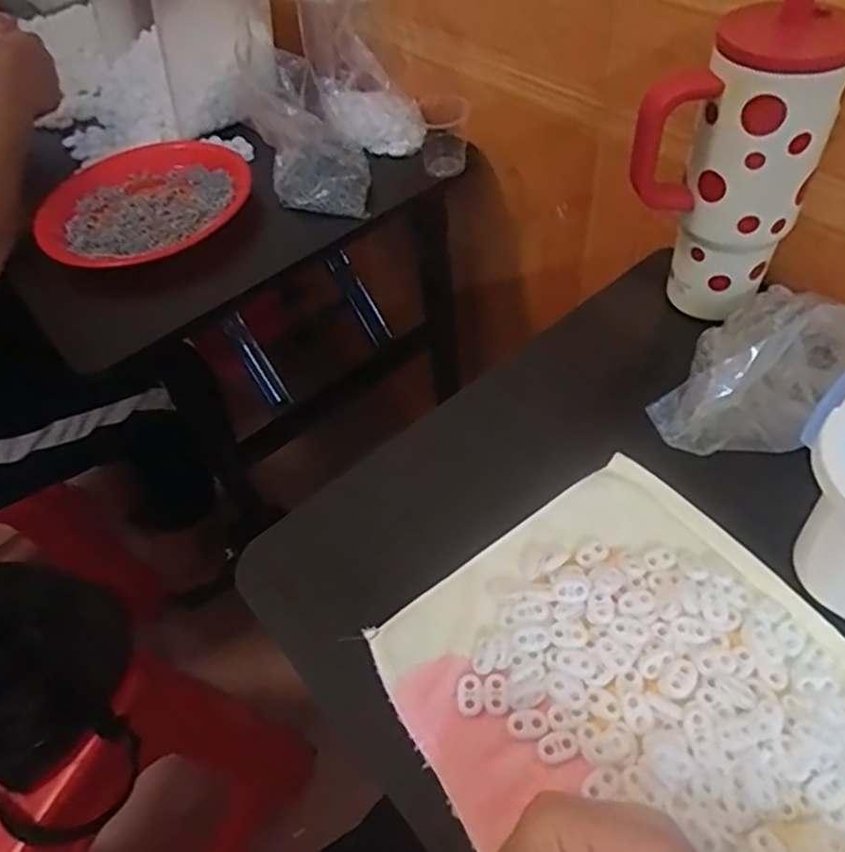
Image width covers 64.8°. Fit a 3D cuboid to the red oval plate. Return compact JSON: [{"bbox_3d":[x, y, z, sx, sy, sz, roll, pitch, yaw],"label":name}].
[{"bbox_3d":[-0.319,-0.264,0.765,0.230,0.031,0.244,-27,53,-14],"label":"red oval plate"}]

